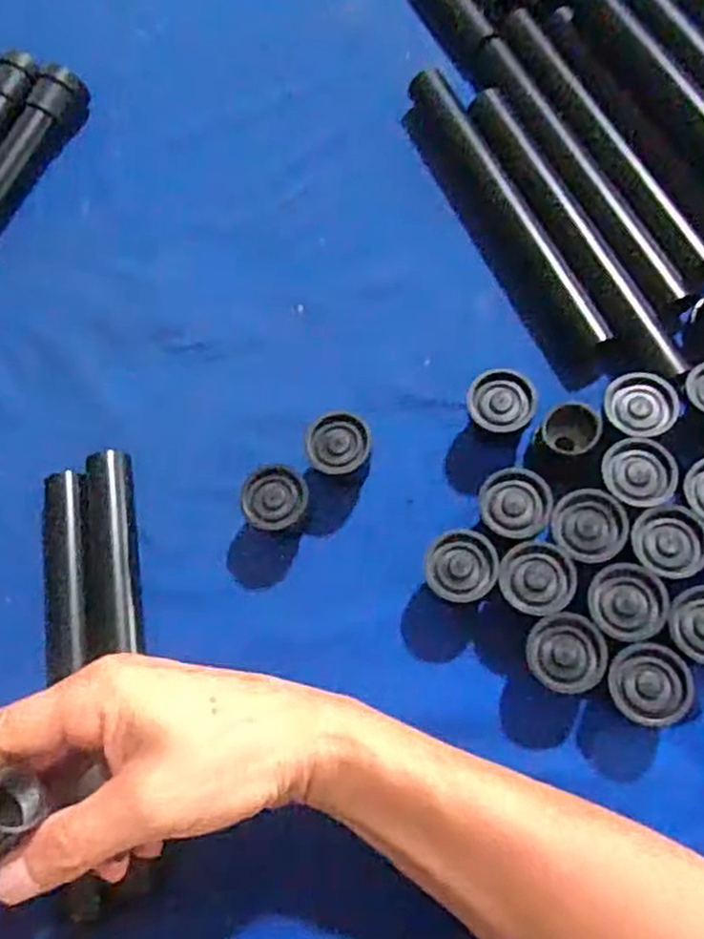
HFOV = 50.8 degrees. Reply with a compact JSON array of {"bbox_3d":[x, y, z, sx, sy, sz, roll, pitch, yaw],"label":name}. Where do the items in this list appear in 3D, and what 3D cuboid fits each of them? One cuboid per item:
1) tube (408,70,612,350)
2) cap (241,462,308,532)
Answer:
[{"bbox_3d":[0.092,-0.160,0.443,0.023,0.020,0.216,-25,69,-2],"label":"tube"},{"bbox_3d":[-0.041,0.016,0.394,0.033,0.033,0.032,-2,70,6],"label":"cap"}]

